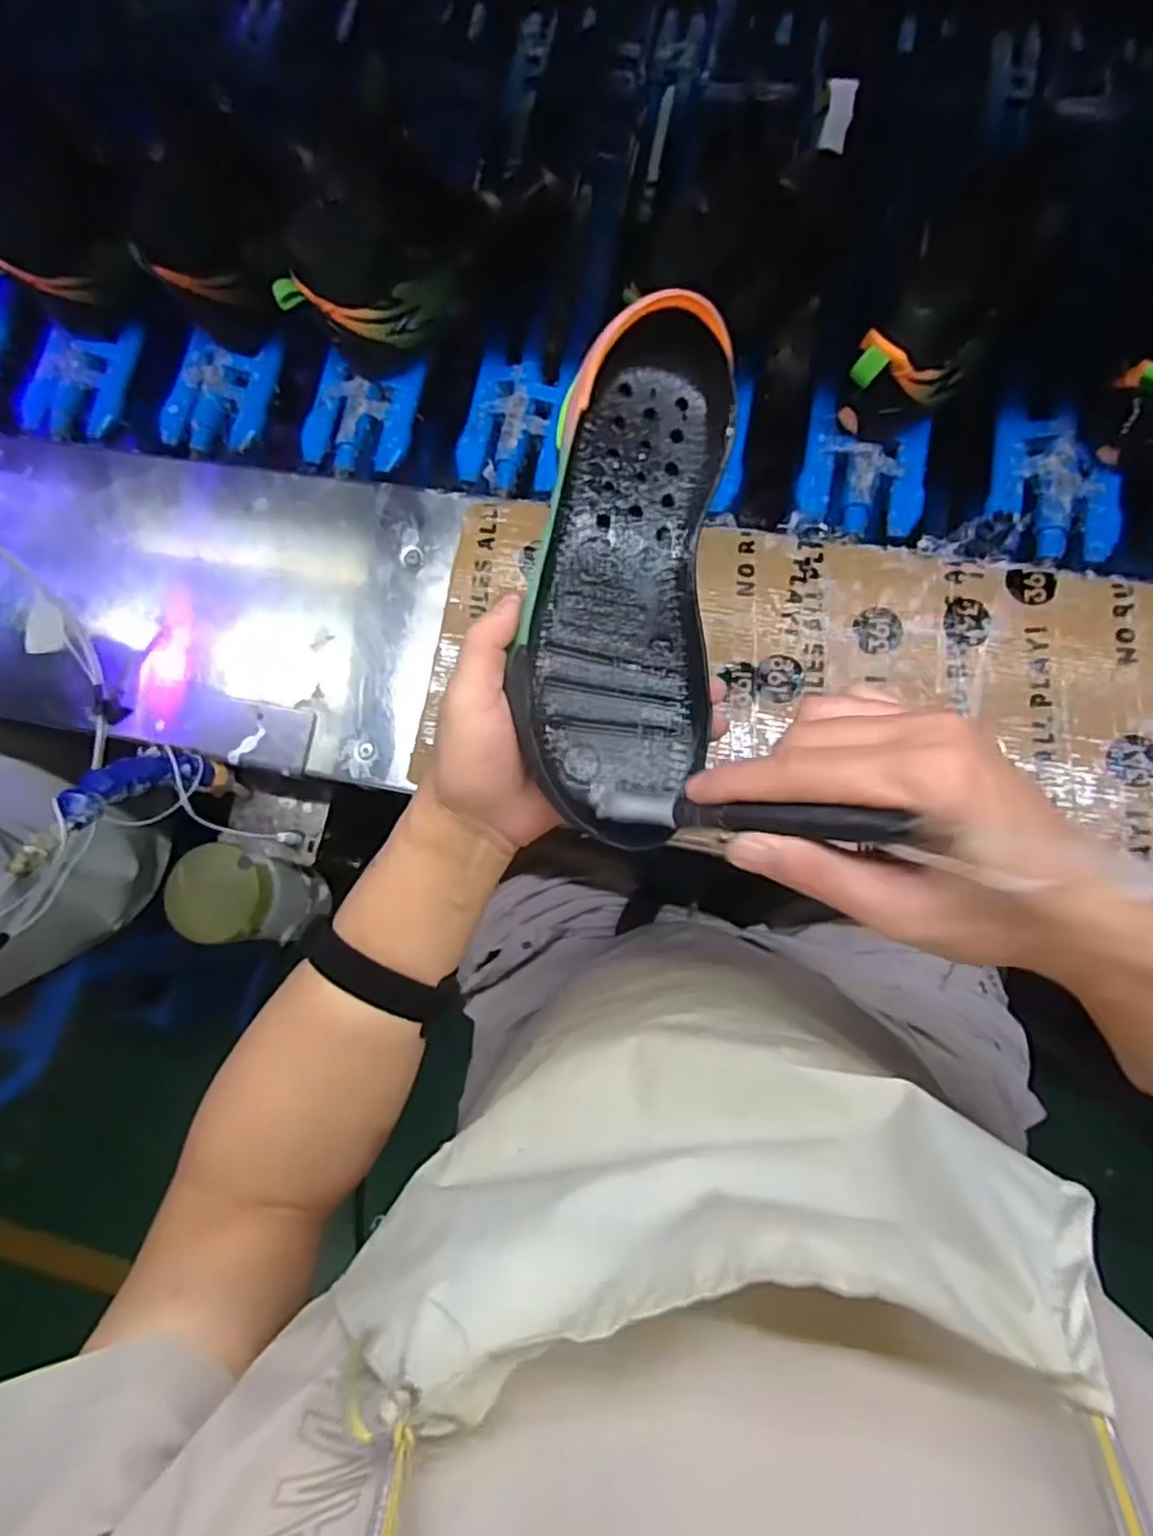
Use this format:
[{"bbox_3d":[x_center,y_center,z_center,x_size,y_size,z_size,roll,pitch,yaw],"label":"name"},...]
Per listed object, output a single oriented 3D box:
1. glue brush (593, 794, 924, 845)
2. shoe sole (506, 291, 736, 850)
[{"bbox_3d":[0.059,0.018,0.270,0.131,0.012,0.012,2,83,47],"label":"glue brush"},{"bbox_3d":[0.024,-0.091,0.335,0.087,0.043,0.241,7,90,8],"label":"shoe sole"}]

